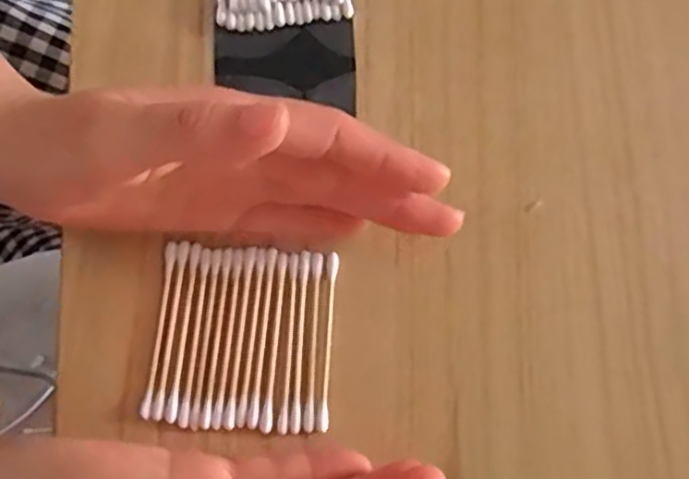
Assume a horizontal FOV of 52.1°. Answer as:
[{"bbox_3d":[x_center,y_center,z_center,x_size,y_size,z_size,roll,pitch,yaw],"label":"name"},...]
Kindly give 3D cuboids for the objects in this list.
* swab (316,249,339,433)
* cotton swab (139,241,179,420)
[{"bbox_3d":[-0.007,0.039,0.274,0.005,0.004,0.068,3,77,1],"label":"swab"},{"bbox_3d":[-0.073,0.035,0.276,0.005,0.004,0.067,6,77,2],"label":"cotton swab"}]

